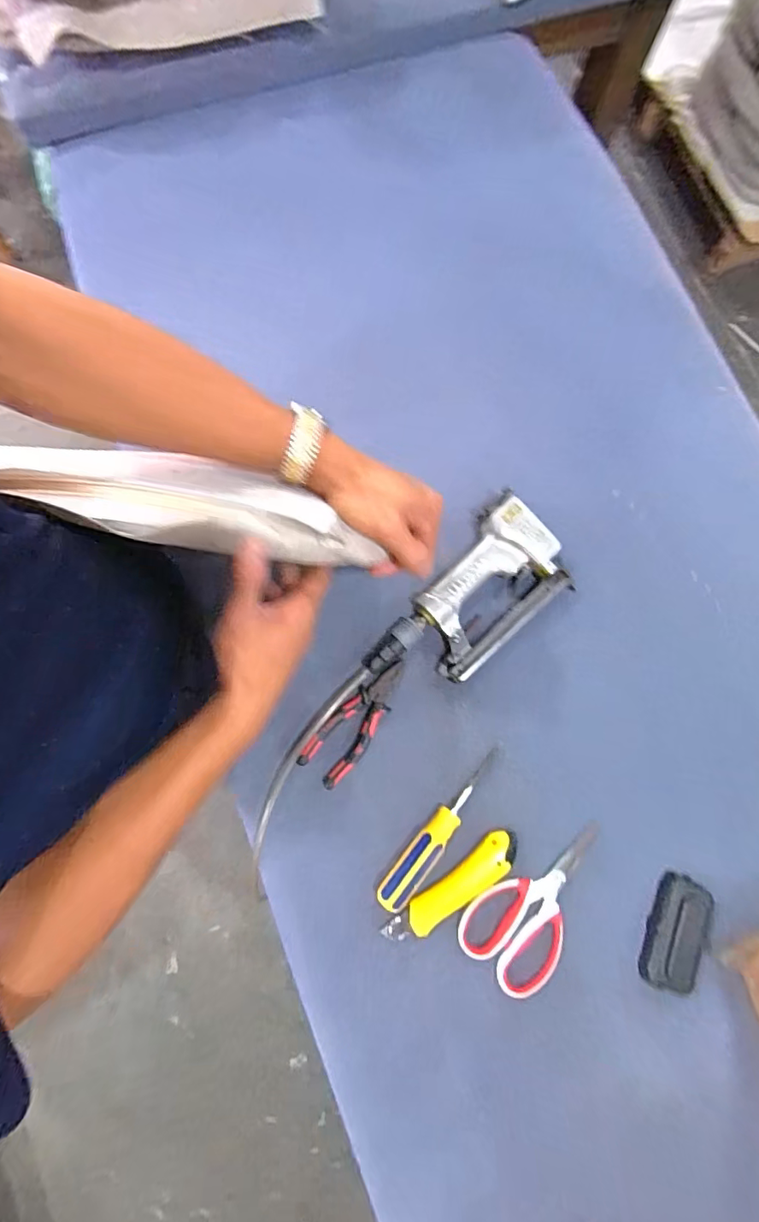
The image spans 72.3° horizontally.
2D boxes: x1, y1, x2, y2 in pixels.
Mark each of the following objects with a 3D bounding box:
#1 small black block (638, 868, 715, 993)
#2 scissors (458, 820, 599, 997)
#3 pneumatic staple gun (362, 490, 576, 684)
[{"bbox_3d":[0.303,0.328,0.530,0.051,0.018,0.106,20,80,3],"label":"small black block"},{"bbox_3d":[0.165,0.293,0.529,0.093,0.009,0.177,42,82,7],"label":"scissors"},{"bbox_3d":[0.107,-0.002,0.578,0.119,0.040,0.244,41,82,7],"label":"pneumatic staple gun"}]

